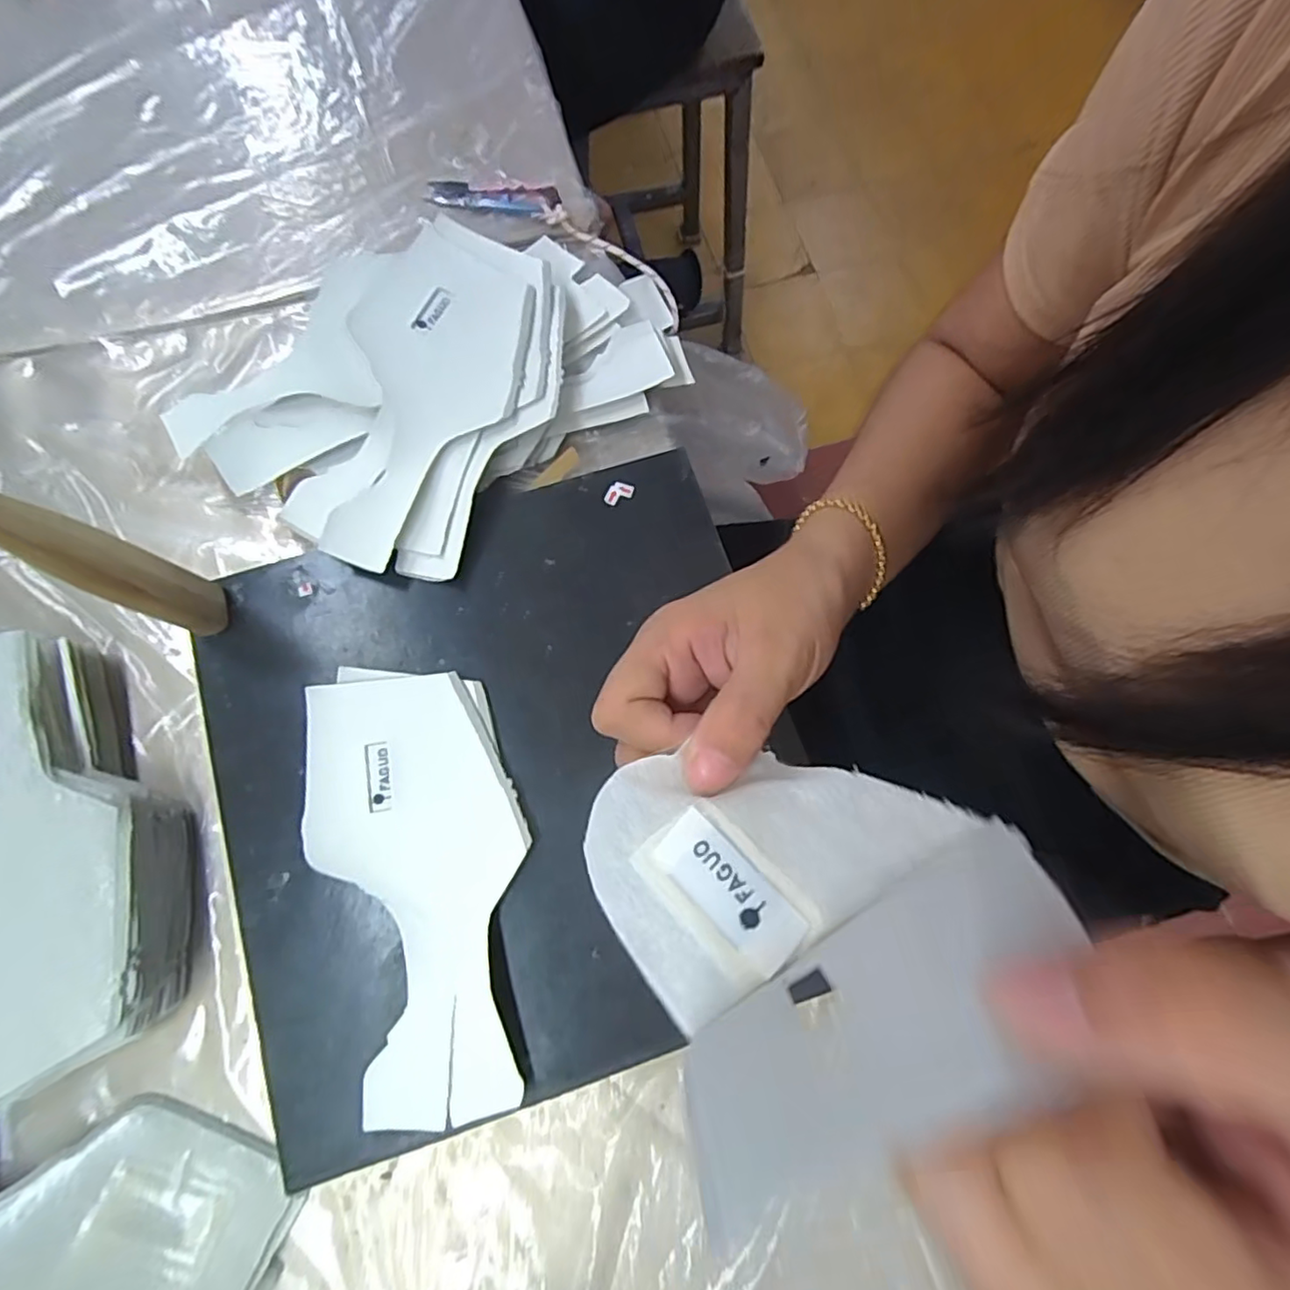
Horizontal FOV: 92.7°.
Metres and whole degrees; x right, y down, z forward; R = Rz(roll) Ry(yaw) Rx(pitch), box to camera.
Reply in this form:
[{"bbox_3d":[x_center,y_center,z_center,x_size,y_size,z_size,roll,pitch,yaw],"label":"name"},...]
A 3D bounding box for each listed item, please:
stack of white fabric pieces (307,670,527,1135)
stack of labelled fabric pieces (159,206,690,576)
[{"bbox_3d":[-0.108,0.114,0.306,0.097,0.010,0.213,-17,77,-5],"label":"stack of white fabric pieces"},{"bbox_3d":[-0.119,-0.174,0.382,0.198,0.044,0.288,43,79,9],"label":"stack of labelled fabric pieces"}]

